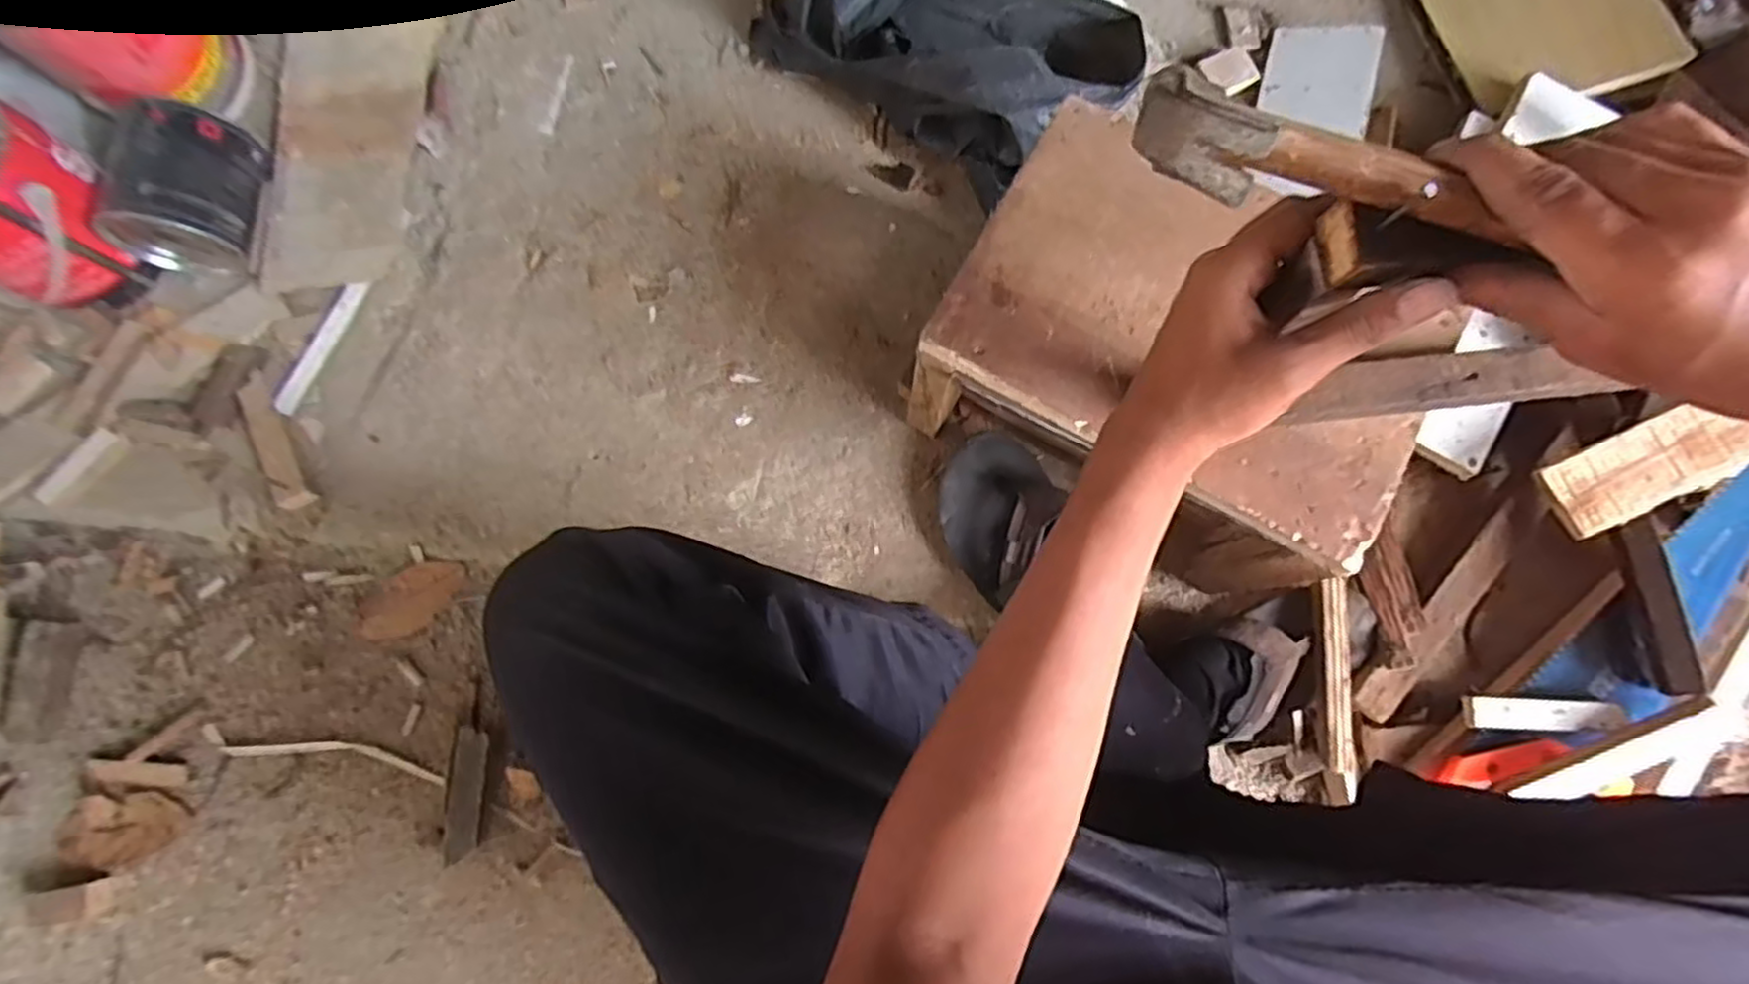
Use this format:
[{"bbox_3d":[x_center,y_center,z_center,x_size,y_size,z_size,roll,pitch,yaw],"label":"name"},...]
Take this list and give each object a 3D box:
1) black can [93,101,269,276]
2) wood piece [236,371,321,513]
[{"bbox_3d":[-0.673,-0.297,0.721,0.103,0.101,0.129,-1,78,0],"label":"black can"},{"bbox_3d":[-0.568,-0.048,0.696,0.032,0.011,0.141,-28,79,-6],"label":"wood piece"}]

